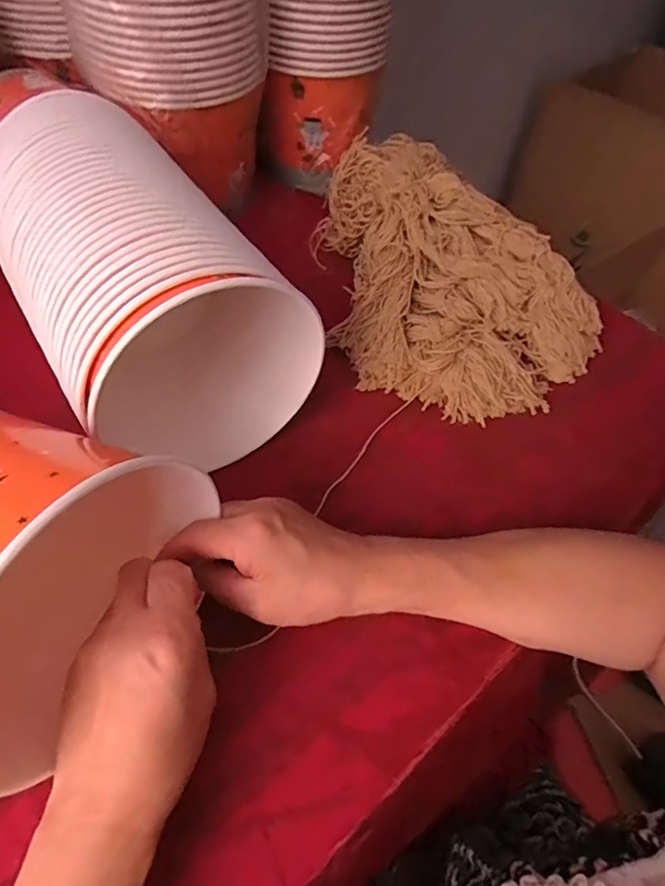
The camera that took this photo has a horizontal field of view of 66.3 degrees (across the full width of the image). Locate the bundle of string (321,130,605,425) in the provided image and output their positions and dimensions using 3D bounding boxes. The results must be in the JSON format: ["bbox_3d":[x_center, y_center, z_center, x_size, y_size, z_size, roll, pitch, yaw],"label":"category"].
[{"bbox_3d":[0.117,-0.179,0.505,0.246,0.082,0.338,-5,55,-7],"label":"bundle of string"}]

